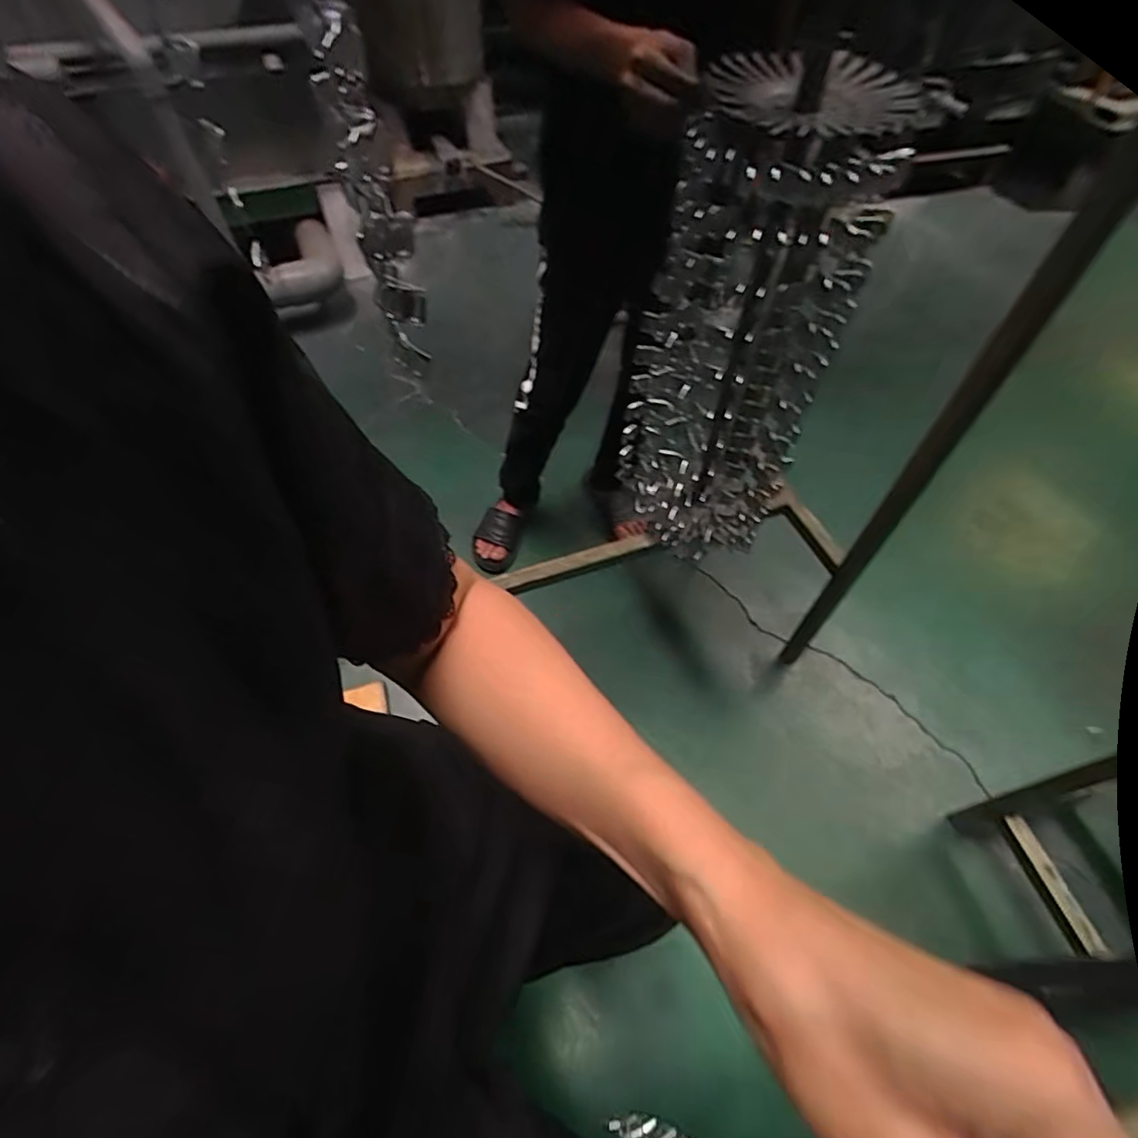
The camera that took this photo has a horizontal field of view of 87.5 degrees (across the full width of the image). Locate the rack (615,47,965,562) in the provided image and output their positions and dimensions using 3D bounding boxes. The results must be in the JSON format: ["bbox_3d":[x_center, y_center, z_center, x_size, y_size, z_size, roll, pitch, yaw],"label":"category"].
[{"bbox_3d":[0.232,-0.292,0.831,0.219,0.585,0.217,-14,56,-10],"label":"rack"}]

